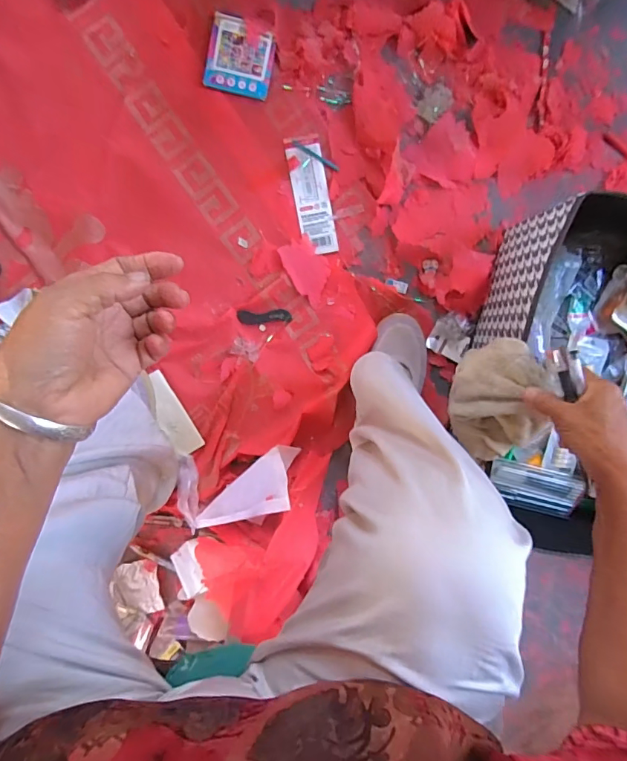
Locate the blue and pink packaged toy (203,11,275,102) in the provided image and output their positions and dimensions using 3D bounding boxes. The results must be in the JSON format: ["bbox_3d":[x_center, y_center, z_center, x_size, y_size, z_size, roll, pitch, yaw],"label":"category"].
[{"bbox_3d":[-0.105,-0.463,0.613,0.093,0.006,0.097,13,98,-2],"label":"blue and pink packaged toy"}]

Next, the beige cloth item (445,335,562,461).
[{"bbox_3d":[0.210,0.027,0.479,0.099,0.052,0.126,-19,98,2],"label":"beige cloth item"}]

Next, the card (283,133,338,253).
[{"bbox_3d":[-0.002,-0.278,0.647,0.052,0.004,0.169,-11,98,1],"label":"card"}]

